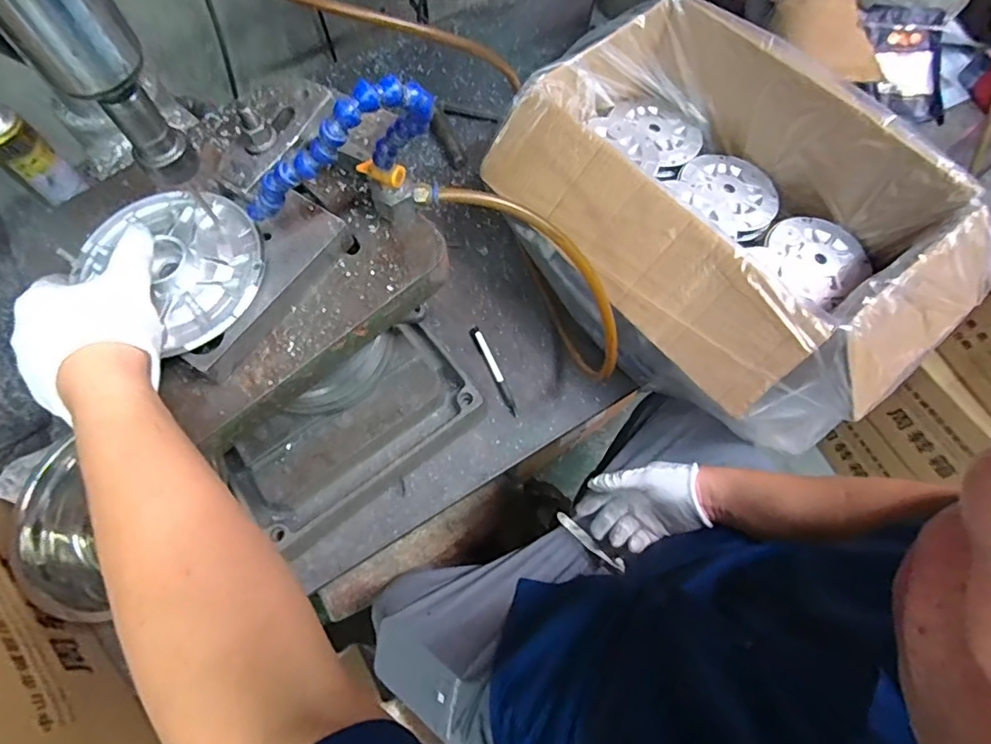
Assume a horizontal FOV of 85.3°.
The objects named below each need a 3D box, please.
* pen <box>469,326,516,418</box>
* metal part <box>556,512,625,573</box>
[{"bbox_3d":[-0.001,-0.002,0.735,0.016,0.012,0.136,-25,69,-9],"label":"pen"},{"bbox_3d":[0.110,0.197,0.629,0.014,0.009,0.112,-40,35,-15],"label":"metal part"}]

